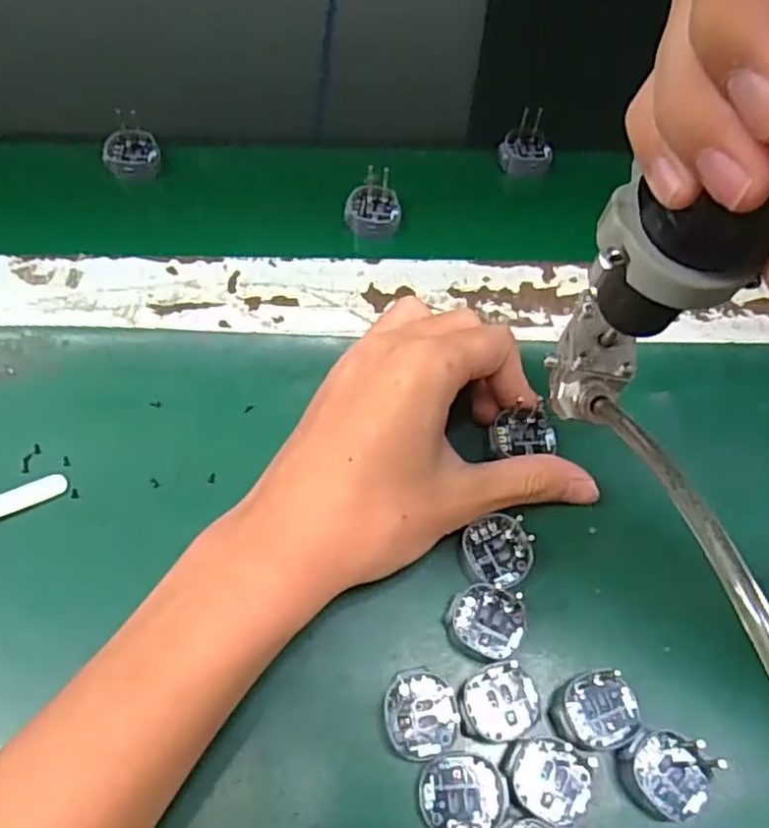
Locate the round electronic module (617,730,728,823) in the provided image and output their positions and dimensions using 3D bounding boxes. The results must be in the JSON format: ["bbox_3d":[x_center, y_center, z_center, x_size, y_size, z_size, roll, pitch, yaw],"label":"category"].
[{"bbox_3d":[0.095,0.122,0.230,0.030,0.010,0.026,17,62,7],"label":"round electronic module"}]

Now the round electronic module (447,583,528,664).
[{"bbox_3d":[0.038,0.076,0.249,0.028,0.004,0.026,1,61,-1],"label":"round electronic module"}]

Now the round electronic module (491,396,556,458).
[{"bbox_3d":[0.058,0.006,0.286,0.028,0.006,0.020,-5,62,-5],"label":"round electronic module"}]

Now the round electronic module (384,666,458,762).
[{"bbox_3d":[0.013,0.102,0.234,0.025,0.004,0.028,-1,61,-2],"label":"round electronic module"}]

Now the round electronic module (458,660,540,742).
[{"bbox_3d":[0.040,0.100,0.236,0.027,0.004,0.024,-9,62,-7],"label":"round electronic module"}]

